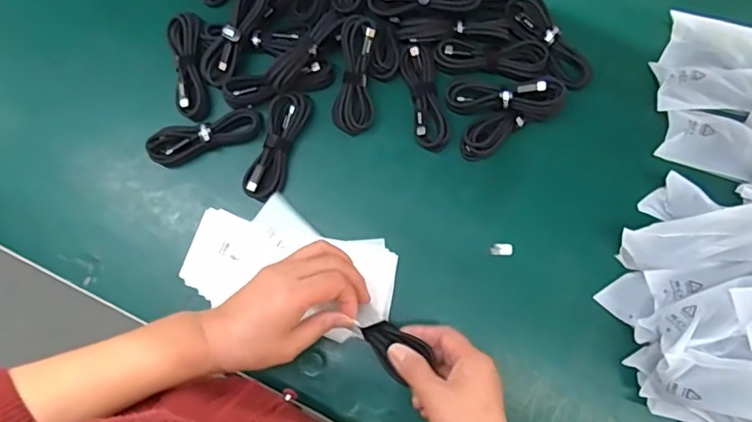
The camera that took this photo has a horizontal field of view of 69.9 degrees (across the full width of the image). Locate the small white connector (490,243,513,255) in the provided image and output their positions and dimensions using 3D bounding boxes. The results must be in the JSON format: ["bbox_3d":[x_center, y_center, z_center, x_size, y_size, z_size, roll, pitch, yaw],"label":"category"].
[{"bbox_3d":[0.122,0.037,0.519,0.022,0.004,0.012,0,79,0],"label":"small white connector"}]

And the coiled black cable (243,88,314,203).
[{"bbox_3d":[-0.096,-0.062,0.530,0.033,0.030,0.112,19,79,4],"label":"coiled black cable"}]

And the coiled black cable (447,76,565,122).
[{"bbox_3d":[0.128,-0.110,0.519,0.114,0.028,0.031,5,79,1],"label":"coiled black cable"}]

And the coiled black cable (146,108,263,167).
[{"bbox_3d":[-0.167,-0.075,0.527,0.110,0.013,0.036,-17,79,-3],"label":"coiled black cable"}]

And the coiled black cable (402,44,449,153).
[{"bbox_3d":[0.048,-0.112,0.536,0.030,0.017,0.106,-10,79,-2],"label":"coiled black cable"}]

